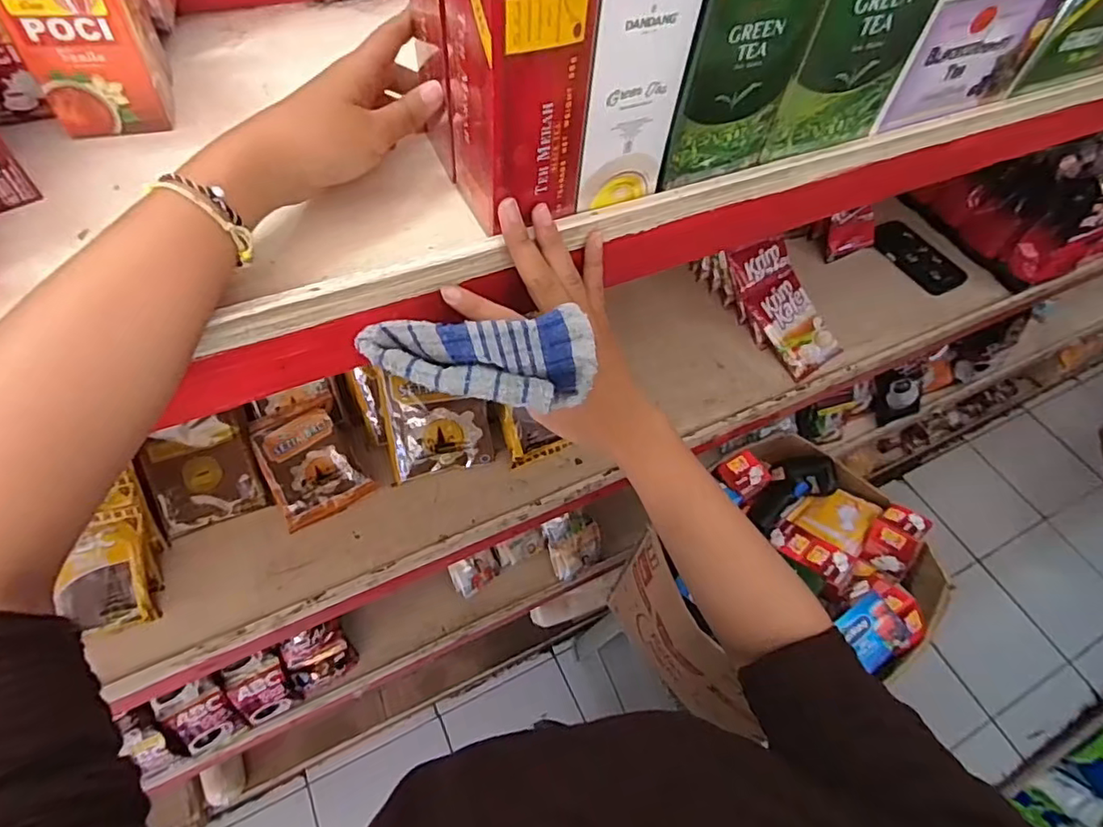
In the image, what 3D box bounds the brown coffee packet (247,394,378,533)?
[{"bbox_3d":[-0.281,0.054,0.675,0.100,0.021,0.134,-28,79,-9],"label":"brown coffee packet"}]

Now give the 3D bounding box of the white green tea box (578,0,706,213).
[{"bbox_3d":[0.034,-0.196,0.325,0.064,0.138,0.056,-23,61,-18],"label":"white green tea box"}]

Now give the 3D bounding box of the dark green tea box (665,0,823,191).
[{"bbox_3d":[0.102,-0.216,0.342,0.085,0.138,0.055,-25,62,-20],"label":"dark green tea box"}]

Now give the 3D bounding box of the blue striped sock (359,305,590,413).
[{"bbox_3d":[-0.039,-0.027,0.321,0.120,0.052,0.020,-4,18,-2],"label":"blue striped sock"}]

